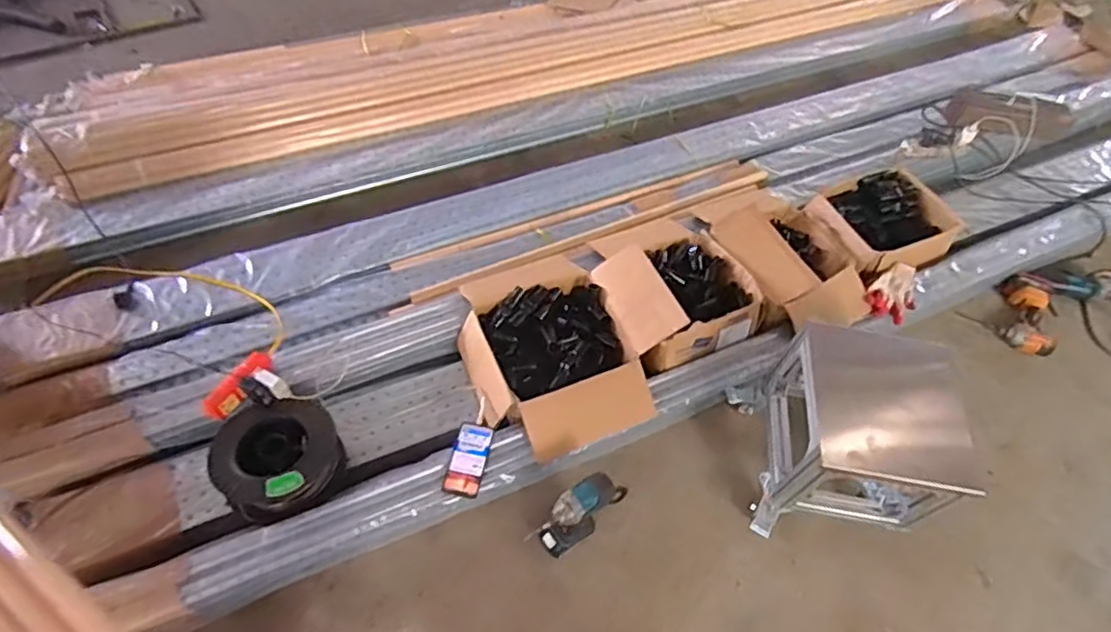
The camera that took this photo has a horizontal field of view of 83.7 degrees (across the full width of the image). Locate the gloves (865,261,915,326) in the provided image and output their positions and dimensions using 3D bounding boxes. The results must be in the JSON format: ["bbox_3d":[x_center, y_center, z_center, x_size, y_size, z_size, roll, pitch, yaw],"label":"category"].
[{"bbox_3d":[0.923,-0.065,1.674,0.200,0.040,0.111,-37,67,-27],"label":"gloves"}]

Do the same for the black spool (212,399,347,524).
[{"bbox_3d":[-0.575,0.283,1.281,0.231,0.082,0.236,3,55,-5],"label":"black spool"}]

